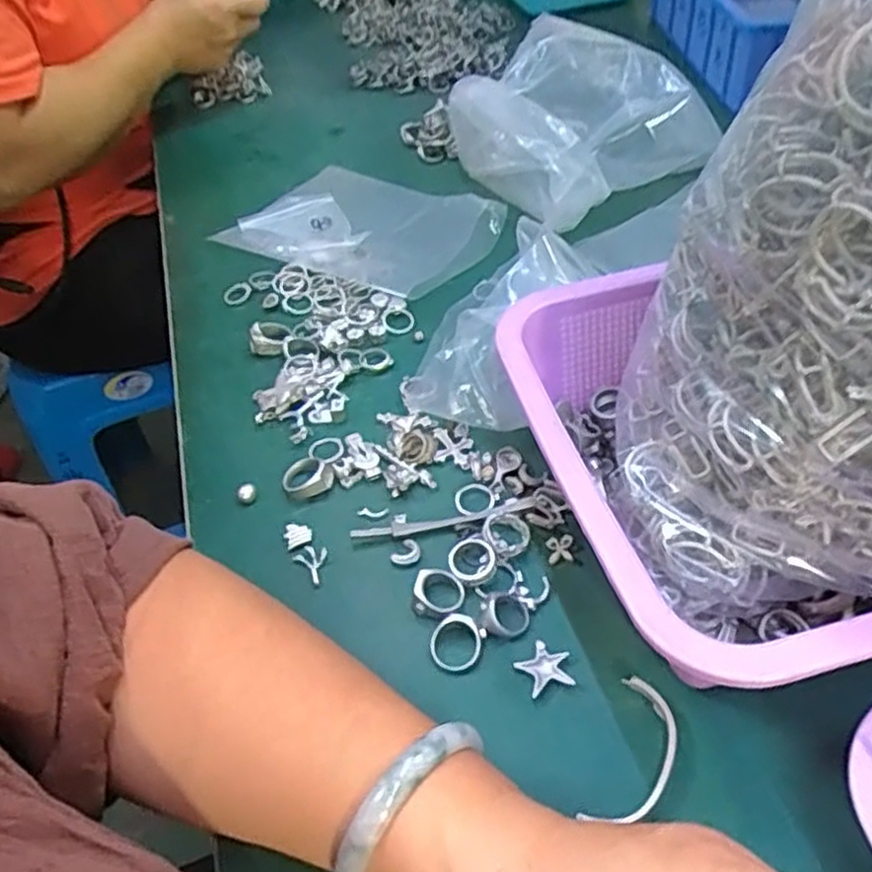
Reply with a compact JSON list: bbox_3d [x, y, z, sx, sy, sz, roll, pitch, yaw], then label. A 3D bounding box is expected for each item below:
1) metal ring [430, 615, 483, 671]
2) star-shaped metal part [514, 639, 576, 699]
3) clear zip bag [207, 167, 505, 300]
[{"bbox_3d":[0.009,0.095,0.339,0.024,0.004,0.024,-3,70,8],"label":"metal ring"},{"bbox_3d":[0.048,0.103,0.329,0.023,0.004,0.022,-18,48,-10],"label":"star-shaped metal part"},{"bbox_3d":[-0.059,-0.170,0.587,0.199,0.020,0.148,20,52,23],"label":"clear zip bag"}]

